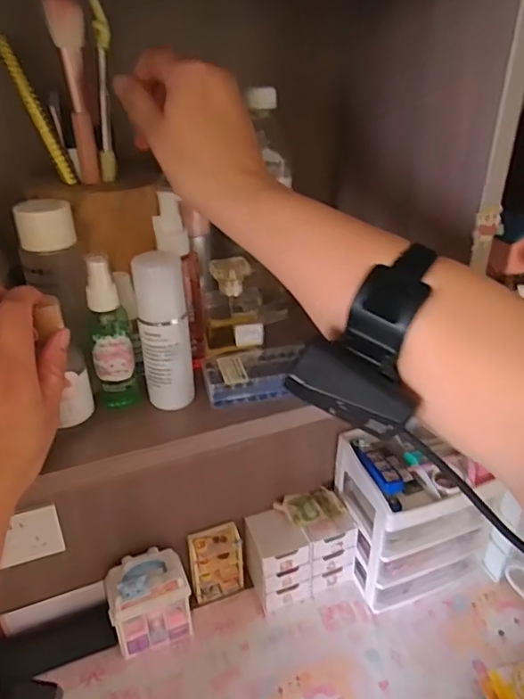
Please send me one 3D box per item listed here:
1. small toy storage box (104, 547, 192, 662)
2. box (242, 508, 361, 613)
[{"bbox_3d":[-0.165,0.369,0.789,0.115,0.144,0.072,-15,34,-21],"label":"small toy storage box"},{"bbox_3d":[0.063,0.327,0.865,0.163,0.131,0.084,-11,32,-16],"label":"box"}]

